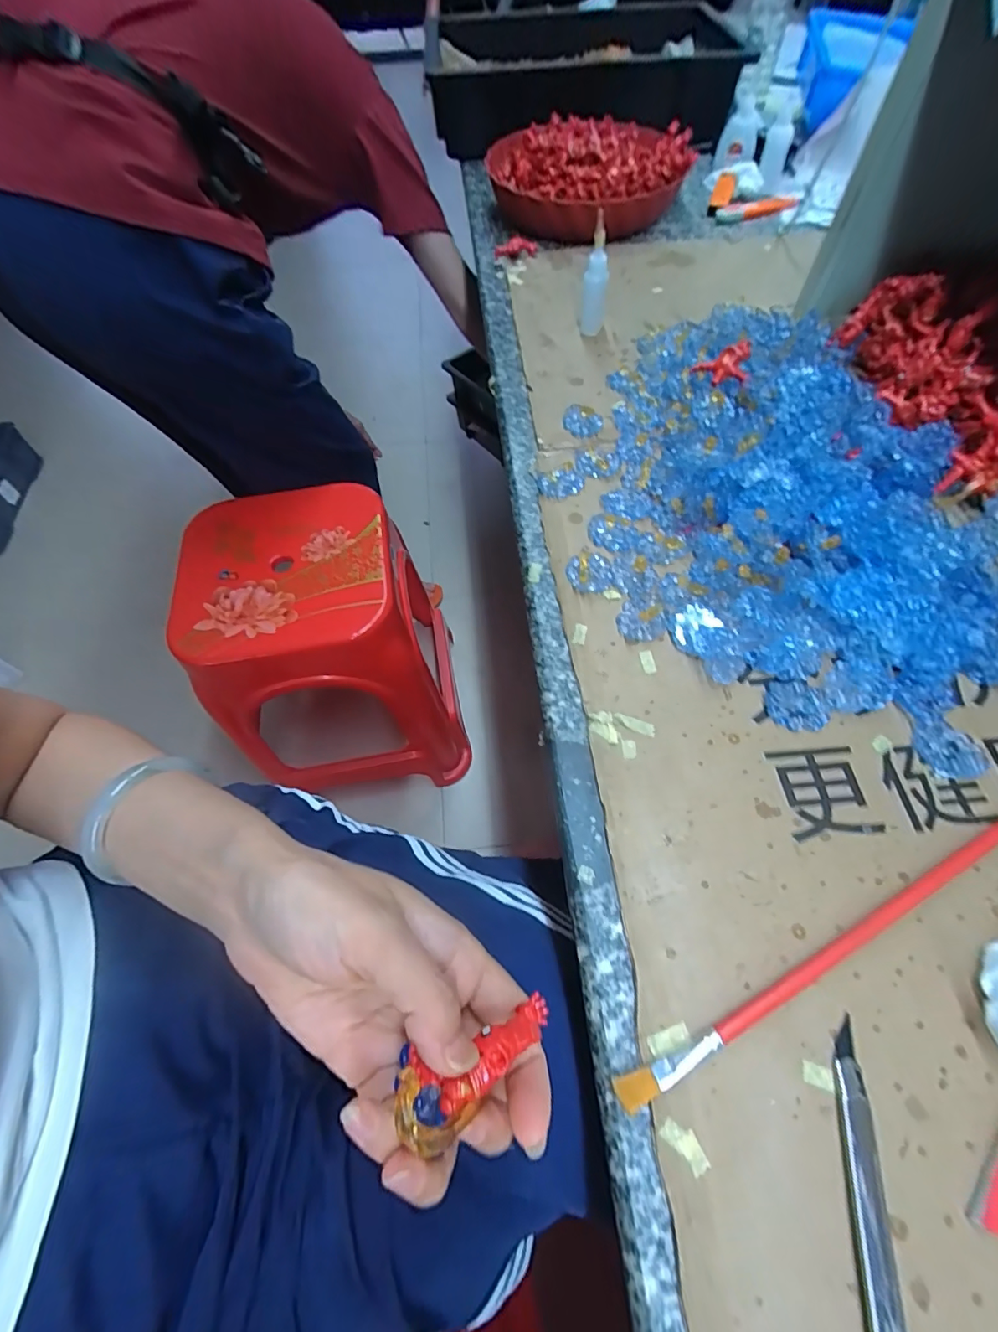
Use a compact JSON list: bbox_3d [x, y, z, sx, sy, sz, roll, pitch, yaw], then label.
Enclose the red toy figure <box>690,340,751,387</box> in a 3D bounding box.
[{"bbox_3d":[0.181,-0.245,0.406,0.041,0.028,0.021,7,61,5],"label":"red toy figure"}]

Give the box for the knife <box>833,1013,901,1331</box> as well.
[{"bbox_3d":[0.140,0.215,0.185,0.012,0.013,0.135,10,61,7],"label":"knife"}]

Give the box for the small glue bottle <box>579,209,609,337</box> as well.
[{"bbox_3d":[0.089,-0.351,0.457,0.022,0.088,0.020,5,61,4],"label":"small glue bottle"}]

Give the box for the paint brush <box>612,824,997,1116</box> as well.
[{"bbox_3d":[0.167,0.129,0.236,0.260,0.007,0.010,-24,63,-12],"label":"paint brush"}]

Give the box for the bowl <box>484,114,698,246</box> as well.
[{"bbox_3d":[0.099,-0.583,0.601,0.231,0.081,0.187,10,61,7],"label":"bowl"}]

